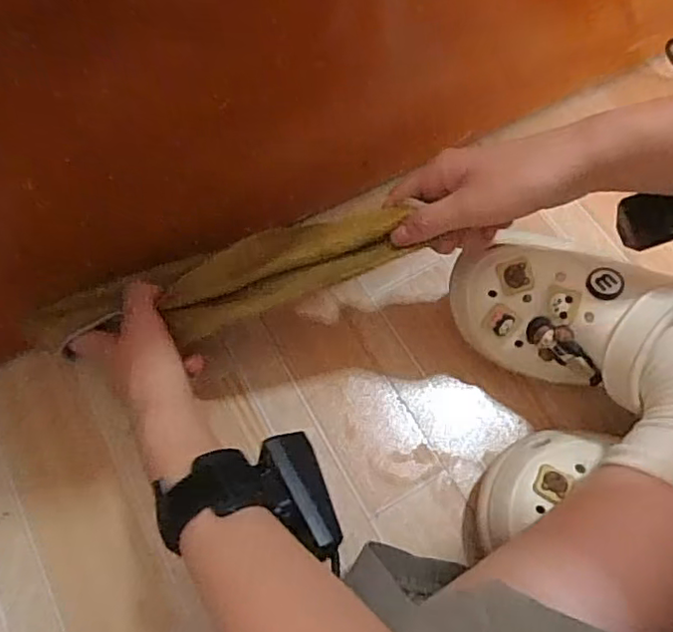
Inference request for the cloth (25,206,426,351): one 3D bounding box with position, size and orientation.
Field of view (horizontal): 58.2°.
[{"bbox_3d":[-0.081,-0.020,0.392,0.249,0.016,0.052,-13,66,7],"label":"cloth"}]

